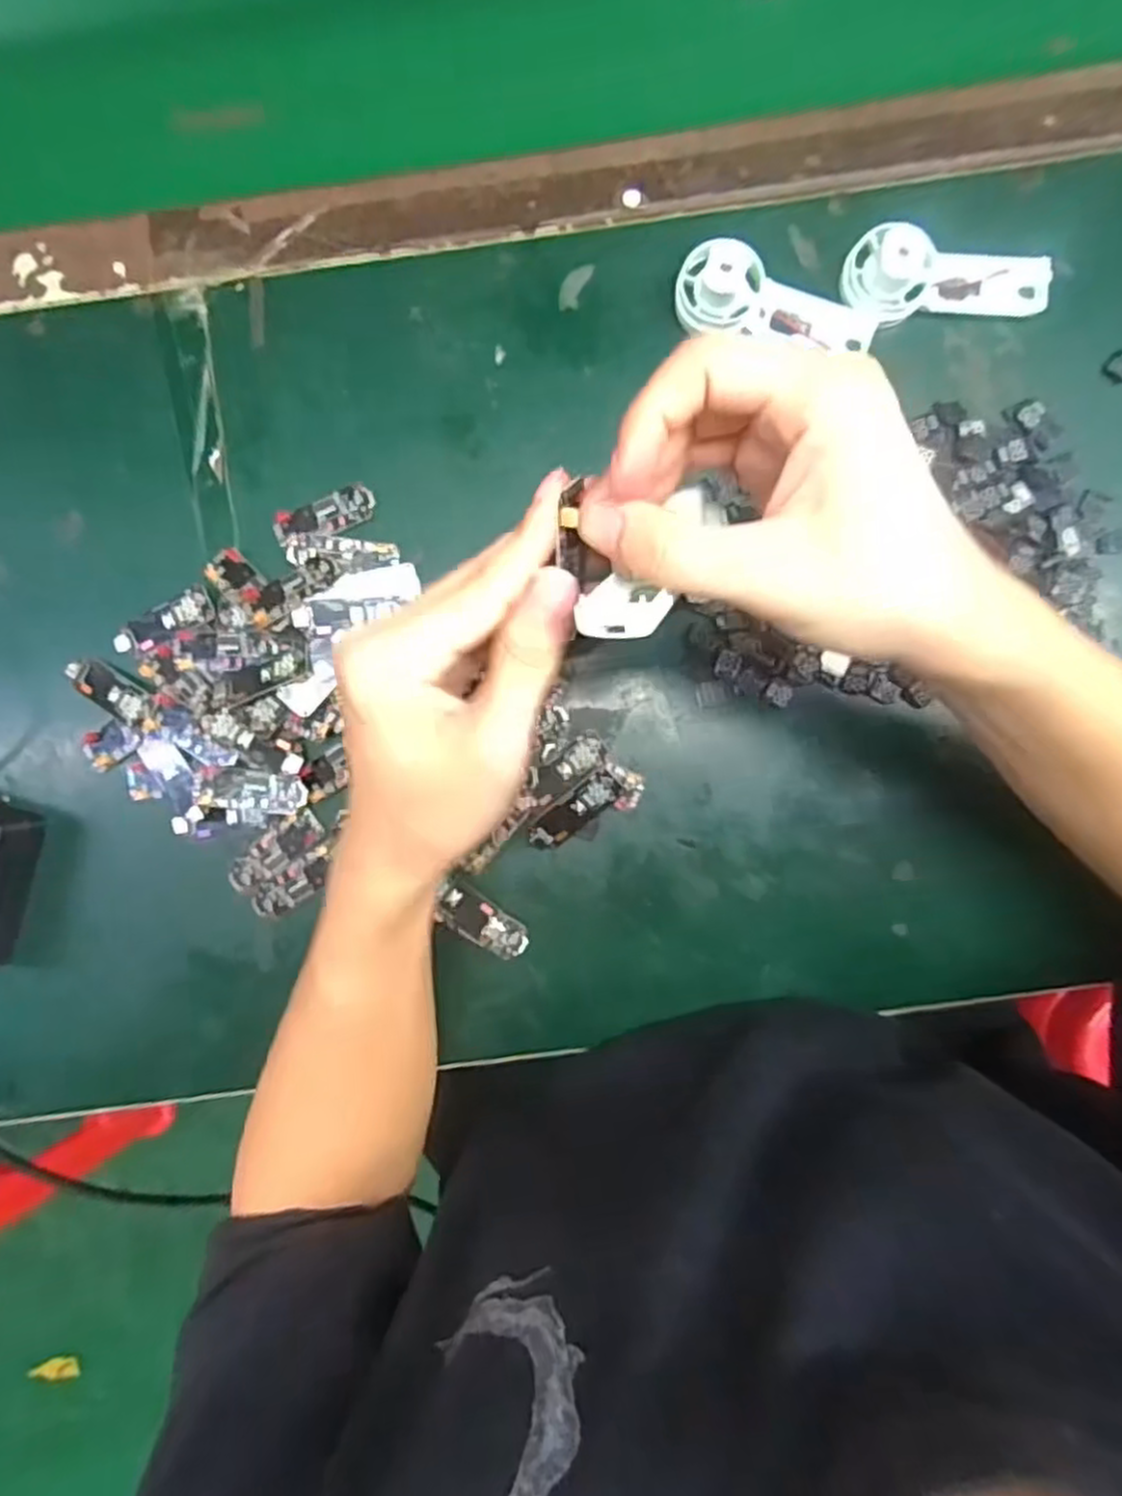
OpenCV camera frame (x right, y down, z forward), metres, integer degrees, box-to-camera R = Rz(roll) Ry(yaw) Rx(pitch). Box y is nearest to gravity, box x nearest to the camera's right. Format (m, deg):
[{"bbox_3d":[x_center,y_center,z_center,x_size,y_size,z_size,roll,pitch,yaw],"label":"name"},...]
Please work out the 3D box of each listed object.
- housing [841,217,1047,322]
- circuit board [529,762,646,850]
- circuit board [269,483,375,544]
[{"bbox_3d":[0.180,-0.216,0.354,0.095,0.029,0.036,5,92,1],"label":"housing"},{"bbox_3d":[0.012,0.029,0.374,0.060,0.012,0.023,-31,91,2],"label":"circuit board"},{"bbox_3d":[-0.116,-0.113,0.376,0.051,0.007,0.019,-19,91,2],"label":"circuit board"}]

